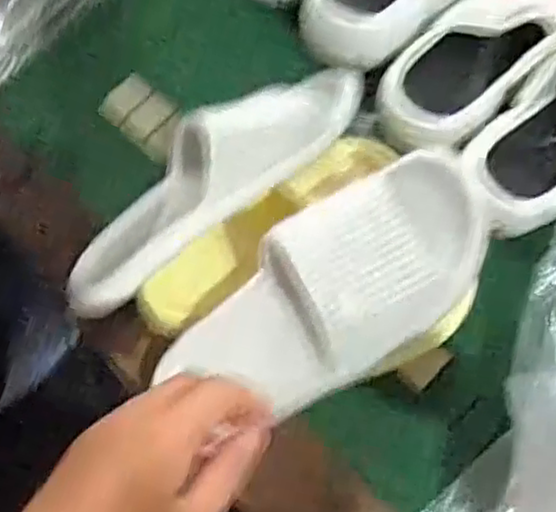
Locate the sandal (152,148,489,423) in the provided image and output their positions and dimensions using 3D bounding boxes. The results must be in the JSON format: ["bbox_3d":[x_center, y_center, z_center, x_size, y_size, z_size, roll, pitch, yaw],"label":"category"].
[{"bbox_3d":[0.027,0.036,0.517,0.266,0.070,0.109,-36,75,14],"label":"sandal"}]

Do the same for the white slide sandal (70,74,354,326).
[{"bbox_3d":[-0.062,-0.063,0.582,0.283,0.075,0.087,-39,76,7],"label":"white slide sandal"}]

